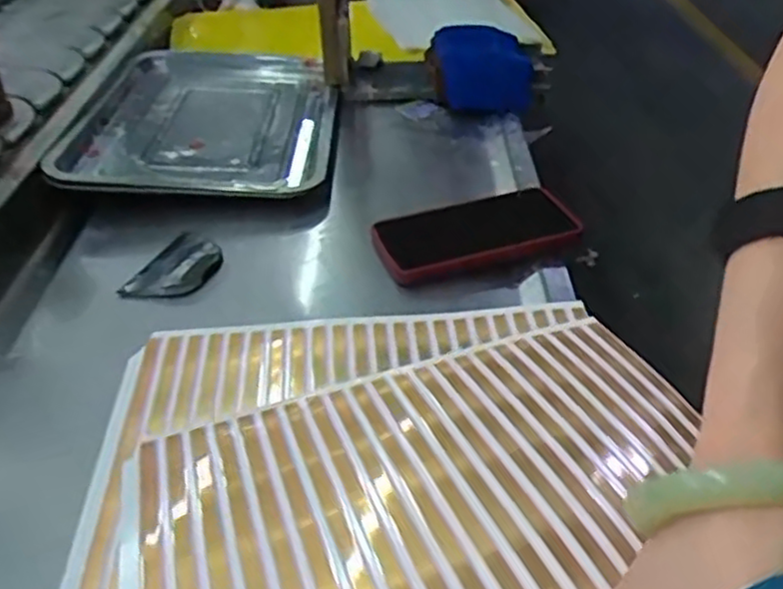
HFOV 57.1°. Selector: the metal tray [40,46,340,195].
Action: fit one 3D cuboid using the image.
[{"bbox_3d":[-0.191,-0.195,0.774,0.257,0.044,0.339,2,38,-3],"label":"metal tray"}]

